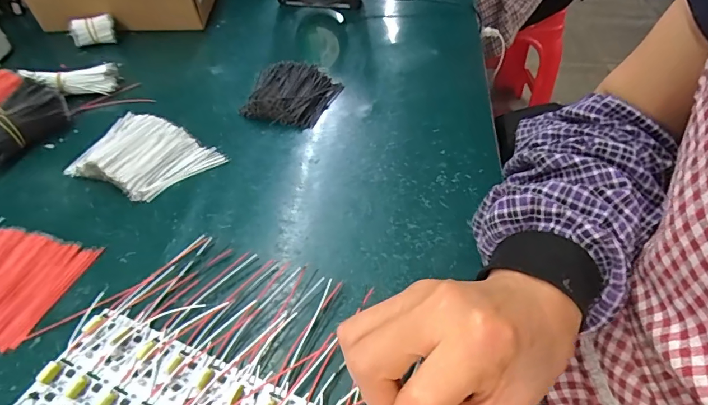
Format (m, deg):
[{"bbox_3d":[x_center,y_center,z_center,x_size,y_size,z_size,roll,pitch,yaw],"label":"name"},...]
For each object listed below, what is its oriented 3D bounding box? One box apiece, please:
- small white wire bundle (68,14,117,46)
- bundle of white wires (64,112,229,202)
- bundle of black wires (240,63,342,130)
[{"bbox_3d":[-0.336,-0.222,0.558,0.055,0.034,0.023,-7,47,-4],"label":"small white wire bundle"},{"bbox_3d":[-0.200,-0.047,0.412,0.128,0.019,0.090,18,50,18],"label":"bundle of white wires"},{"bbox_3d":[-0.069,-0.123,0.477,0.099,0.019,0.097,8,48,10],"label":"bundle of black wires"}]

